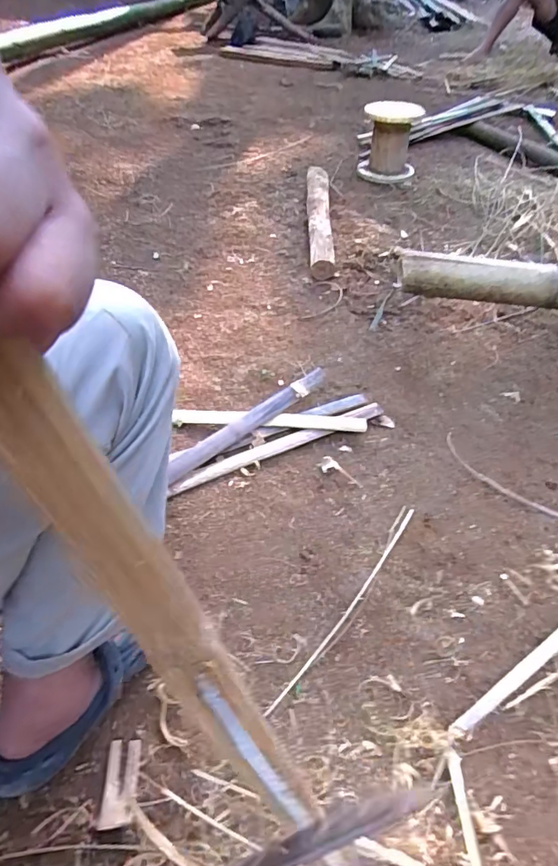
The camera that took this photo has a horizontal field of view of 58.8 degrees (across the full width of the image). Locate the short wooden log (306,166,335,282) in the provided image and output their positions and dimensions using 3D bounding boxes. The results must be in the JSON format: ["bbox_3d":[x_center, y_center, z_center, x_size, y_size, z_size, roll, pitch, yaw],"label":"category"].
[{"bbox_3d":[0.114,-0.629,1.436,0.076,0.078,0.576,2,45,1],"label":"short wooden log"}]

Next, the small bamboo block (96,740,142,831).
[{"bbox_3d":[-0.162,0.357,0.506,0.033,0.007,0.075,-3,46,-2],"label":"small bamboo block"}]

